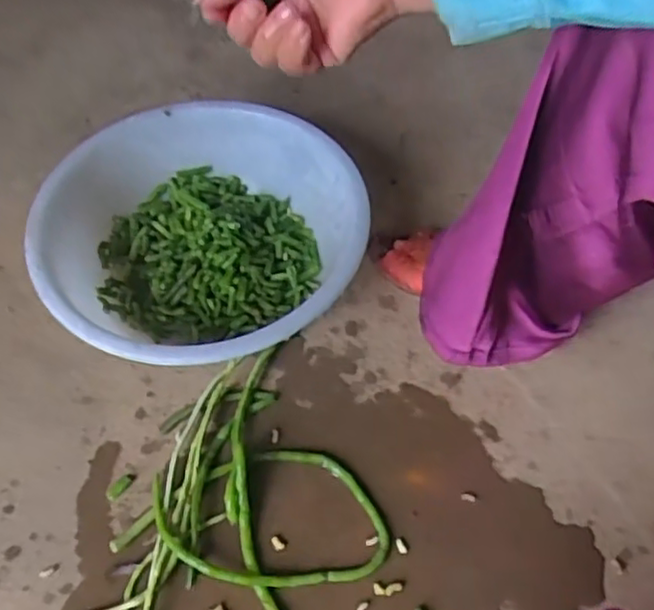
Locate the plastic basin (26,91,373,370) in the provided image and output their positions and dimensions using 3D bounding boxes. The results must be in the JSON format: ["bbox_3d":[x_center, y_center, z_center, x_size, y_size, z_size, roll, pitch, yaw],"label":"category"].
[{"bbox_3d":[-0.123,-0.063,0.752,0.313,0.119,0.337,0,54,1],"label":"plastic basin"}]

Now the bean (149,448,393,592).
[{"bbox_3d":[-0.053,0.192,0.629,0.204,0.018,0.124,-5,54,-3],"label":"bean"}]

